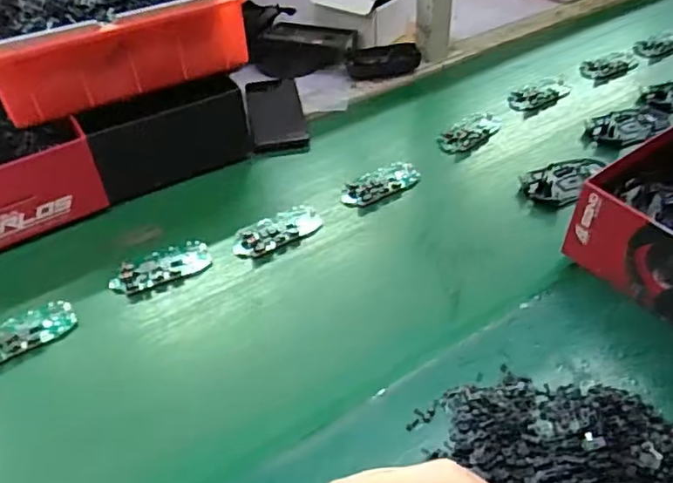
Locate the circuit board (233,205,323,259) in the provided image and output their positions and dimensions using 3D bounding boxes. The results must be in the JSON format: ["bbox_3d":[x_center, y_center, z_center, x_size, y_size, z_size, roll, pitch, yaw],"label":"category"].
[{"bbox_3d":[-0.063,-0.011,0.648,0.100,0.011,0.043,-25,47,-22],"label":"circuit board"}]

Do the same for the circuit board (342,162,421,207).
[{"bbox_3d":[0.052,-0.065,0.702,0.100,0.017,0.044,-30,49,-26],"label":"circuit board"}]

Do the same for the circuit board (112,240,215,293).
[{"bbox_3d":[-0.177,0.026,0.611,0.097,0.011,0.043,-19,45,-17],"label":"circuit board"}]

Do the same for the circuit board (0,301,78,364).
[{"bbox_3d":[-0.290,0.085,0.552,0.097,0.011,0.044,-27,48,-24],"label":"circuit board"}]

